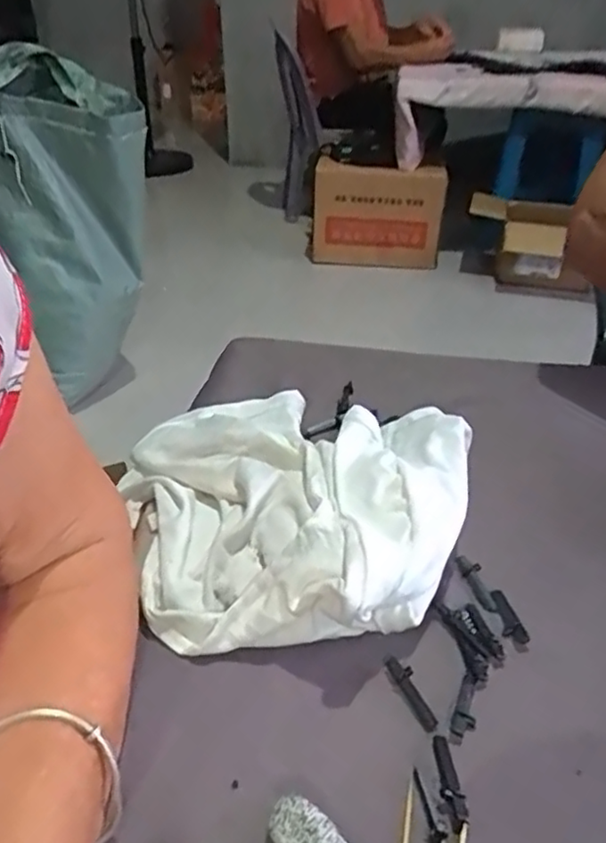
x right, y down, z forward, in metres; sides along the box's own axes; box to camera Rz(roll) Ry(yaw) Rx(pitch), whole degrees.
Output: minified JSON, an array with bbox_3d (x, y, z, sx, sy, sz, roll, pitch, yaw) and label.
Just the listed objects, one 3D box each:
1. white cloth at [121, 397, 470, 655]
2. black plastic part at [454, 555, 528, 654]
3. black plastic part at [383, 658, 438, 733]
[{"bbox_3d":[-0.013,0.034,0.394,0.210,0.052,0.214,7,35,12],"label":"white cloth"},{"bbox_3d":[0.099,0.092,0.347,0.012,0.005,0.063,-11,35,-14],"label":"black plastic part"},{"bbox_3d":[0.049,0.123,0.302,0.010,0.004,0.036,-14,36,-18],"label":"black plastic part"}]

